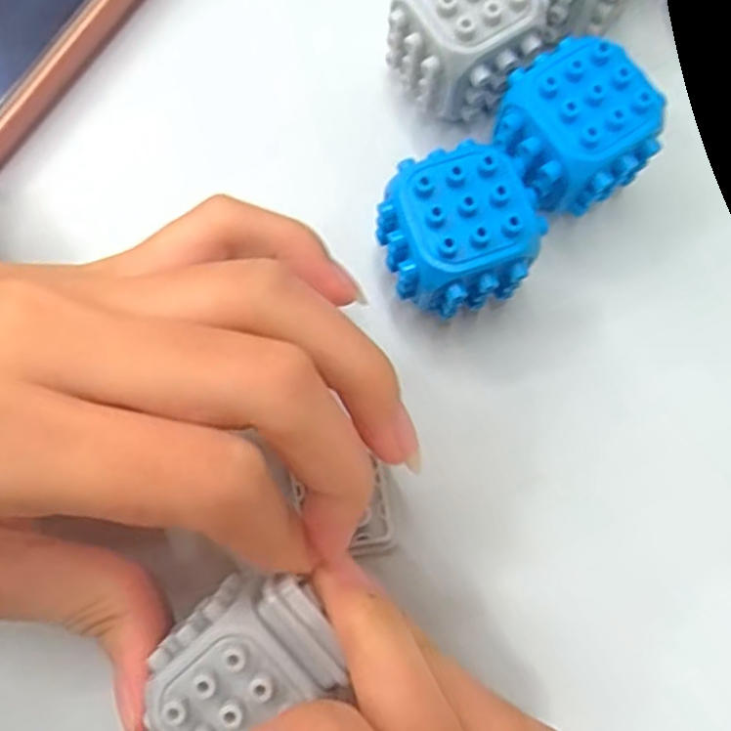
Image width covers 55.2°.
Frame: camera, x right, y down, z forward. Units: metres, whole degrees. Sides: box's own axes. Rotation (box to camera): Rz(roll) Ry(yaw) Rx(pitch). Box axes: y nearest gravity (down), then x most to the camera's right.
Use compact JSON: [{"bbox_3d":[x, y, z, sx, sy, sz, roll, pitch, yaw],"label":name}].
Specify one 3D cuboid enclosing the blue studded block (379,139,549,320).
[{"bbox_3d":[0.023,-0.031,0.179,0.037,0.036,0.035,-19,80,-5],"label":"blue studded block"}]

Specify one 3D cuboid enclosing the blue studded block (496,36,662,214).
[{"bbox_3d":[0.053,-0.058,0.184,0.032,0.036,0.036,-34,81,-7],"label":"blue studded block"}]

